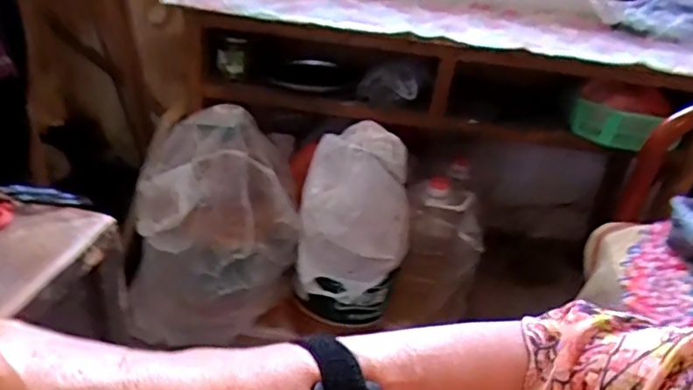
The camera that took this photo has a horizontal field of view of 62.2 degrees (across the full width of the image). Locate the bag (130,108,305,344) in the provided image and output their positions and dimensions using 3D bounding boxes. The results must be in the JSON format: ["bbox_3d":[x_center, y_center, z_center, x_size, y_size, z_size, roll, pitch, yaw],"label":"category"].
[{"bbox_3d":[-0.262,0.079,1.178,0.315,0.458,0.216,4,26,-8],"label":"bag"}]

